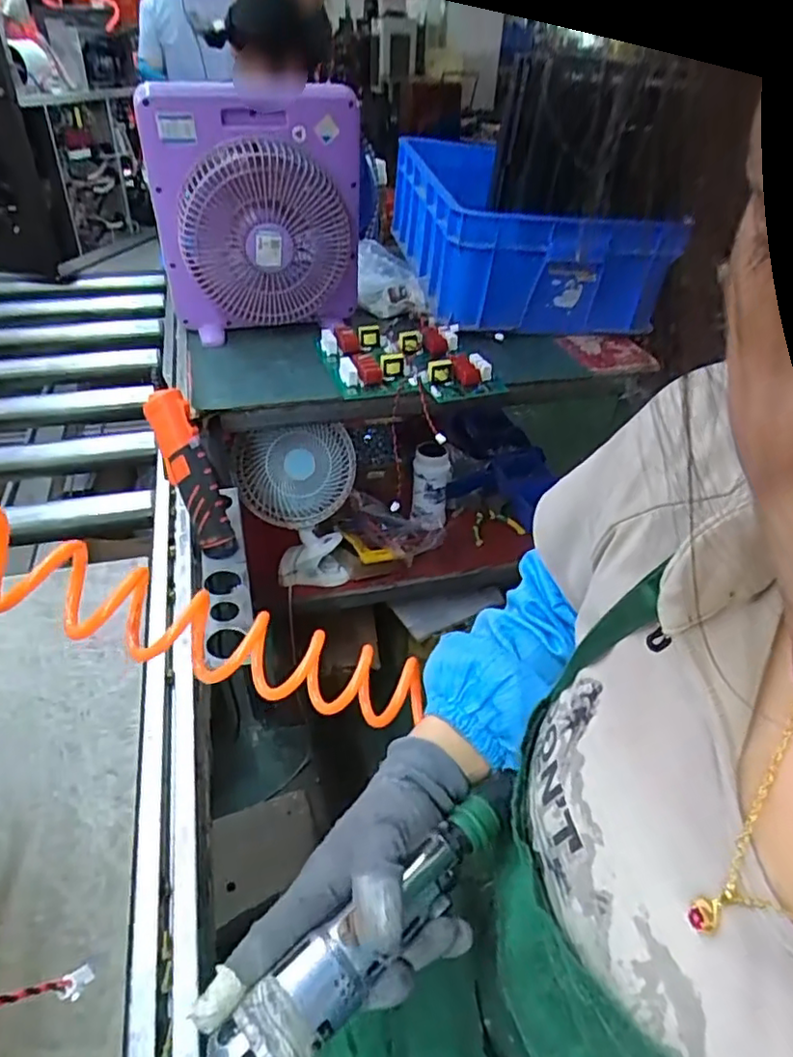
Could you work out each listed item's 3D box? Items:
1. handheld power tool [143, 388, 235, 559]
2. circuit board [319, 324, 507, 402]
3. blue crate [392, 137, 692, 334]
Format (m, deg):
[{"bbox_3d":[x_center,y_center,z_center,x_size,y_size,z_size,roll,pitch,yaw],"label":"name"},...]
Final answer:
[{"bbox_3d":[-0.231,-0.060,0.699,0.043,0.191,0.033,-31,24,-36],"label":"handheld power tool"},{"bbox_3d":[0.022,-0.269,0.994,0.266,0.042,0.193,-7,40,-12],"label":"circuit board"},{"bbox_3d":[0.235,-0.614,1.279,0.402,0.193,0.588,-5,40,-10],"label":"blue crate"}]

